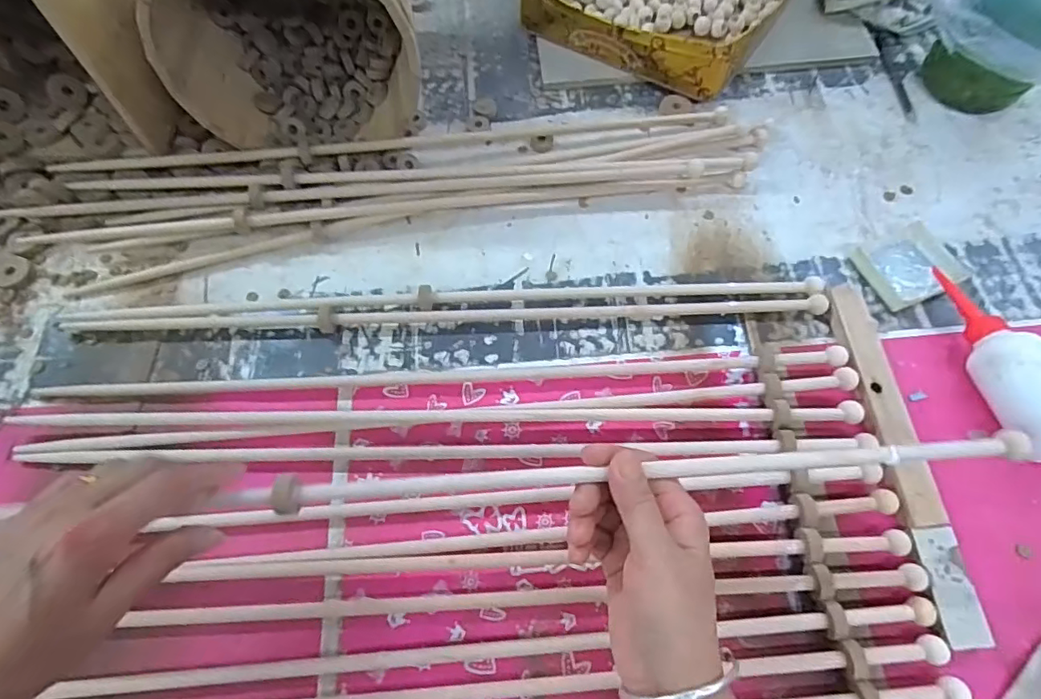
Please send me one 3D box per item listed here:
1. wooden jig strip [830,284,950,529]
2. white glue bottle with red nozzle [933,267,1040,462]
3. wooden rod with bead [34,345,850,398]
[{"bbox_3d":[0.305,0.038,0.459,0.033,0.009,0.213,-6,65,9],"label":"wooden jig strip"},{"bbox_3d":[0.399,0.003,0.452,0.049,0.061,0.178,-12,65,-4],"label":"white glue bottle with red nozzle"},{"bbox_3d":[-0.070,0.019,0.485,0.704,0.020,0.021,-2,65,0],"label":"wooden rod with bead"}]

